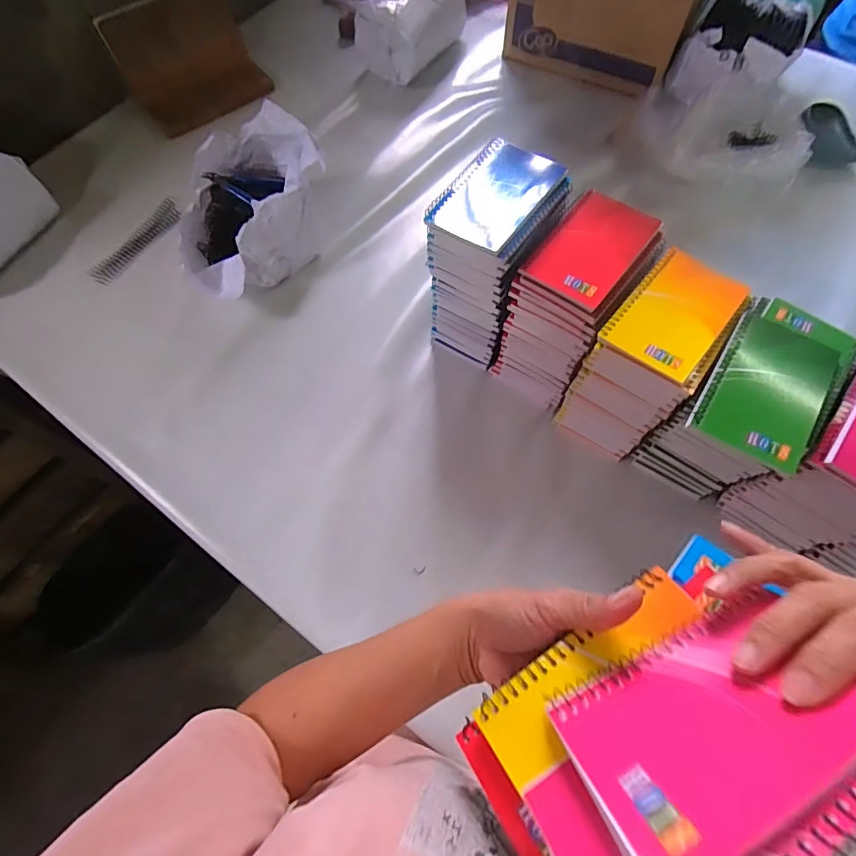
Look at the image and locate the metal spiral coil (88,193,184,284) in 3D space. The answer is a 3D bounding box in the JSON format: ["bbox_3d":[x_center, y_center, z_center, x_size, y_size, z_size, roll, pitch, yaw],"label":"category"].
[{"bbox_3d":[-0.429,-0.277,0.693,0.024,0.021,0.169,29,73,13],"label":"metal spiral coil"}]

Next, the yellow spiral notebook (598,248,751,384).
[{"bbox_3d":[0.225,-0.106,0.422,0.082,0.012,0.134,38,73,16],"label":"yellow spiral notebook"}]

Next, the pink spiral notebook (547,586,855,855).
[{"bbox_3d":[0.121,0.120,0.201,0.125,0.089,0.007,-28,104,-6],"label":"pink spiral notebook"}]

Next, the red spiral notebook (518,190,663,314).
[{"bbox_3d":[0.158,-0.175,0.450,0.084,0.008,0.131,35,73,15],"label":"red spiral notebook"}]

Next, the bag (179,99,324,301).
[{"bbox_3d":[-0.238,-0.296,0.647,0.160,0.108,0.246,29,71,13],"label":"bag"}]

